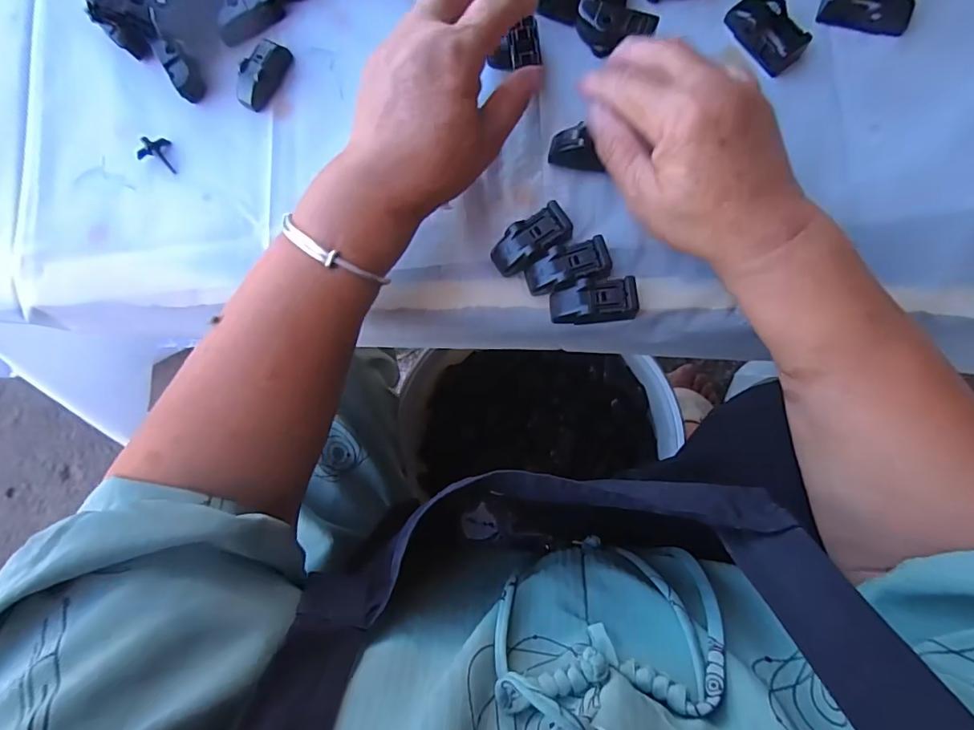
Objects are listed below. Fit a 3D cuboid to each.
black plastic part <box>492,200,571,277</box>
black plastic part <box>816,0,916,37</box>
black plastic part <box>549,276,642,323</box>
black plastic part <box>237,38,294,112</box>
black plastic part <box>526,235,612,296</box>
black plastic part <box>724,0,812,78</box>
[{"bbox_3d":[0.027,-0.075,0.303,0.049,0.016,0.025,-29,82,2],"label":"black plastic part"},{"bbox_3d":[0.228,-0.214,0.296,0.049,0.015,0.026,26,87,8],"label":"black plastic part"},{"bbox_3d":[0.063,-0.037,0.294,0.048,0.014,0.025,-4,83,6],"label":"black plastic part"},{"bbox_3d":[-0.150,-0.195,0.333,0.021,0.015,0.045,36,89,9],"label":"black plastic part"},{"bbox_3d":[0.048,-0.058,0.299,0.048,0.015,0.024,-14,83,4],"label":"black plastic part"},{"bbox_3d":[0.169,-0.203,0.302,0.024,0.016,0.048,-37,81,1],"label":"black plastic part"}]

